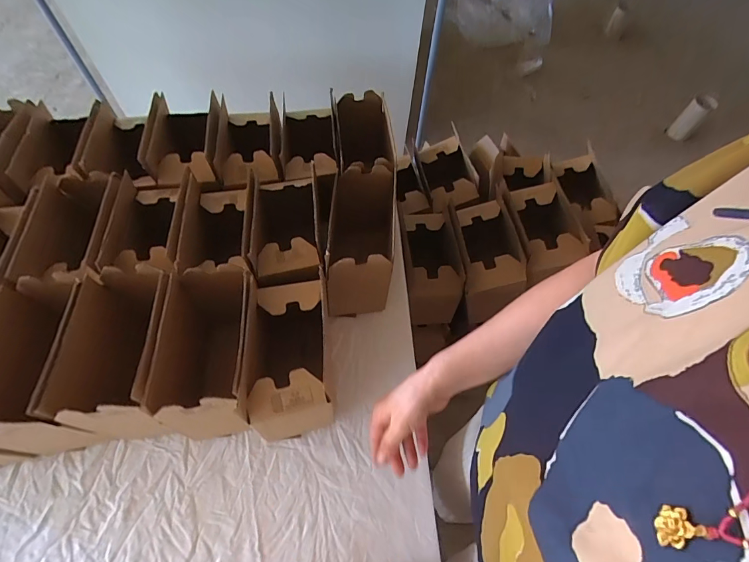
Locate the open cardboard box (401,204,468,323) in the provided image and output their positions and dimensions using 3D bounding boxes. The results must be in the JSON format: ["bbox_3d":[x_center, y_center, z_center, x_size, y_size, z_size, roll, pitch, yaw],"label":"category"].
[{"bbox_3d":[0.122,-0.037,0.953,0.126,0.182,0.249,-4,59,-5],"label":"open cardboard box"}]

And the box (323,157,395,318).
[{"bbox_3d":[-0.027,-0.059,0.711,0.116,0.212,0.223,4,59,0],"label":"box"}]

